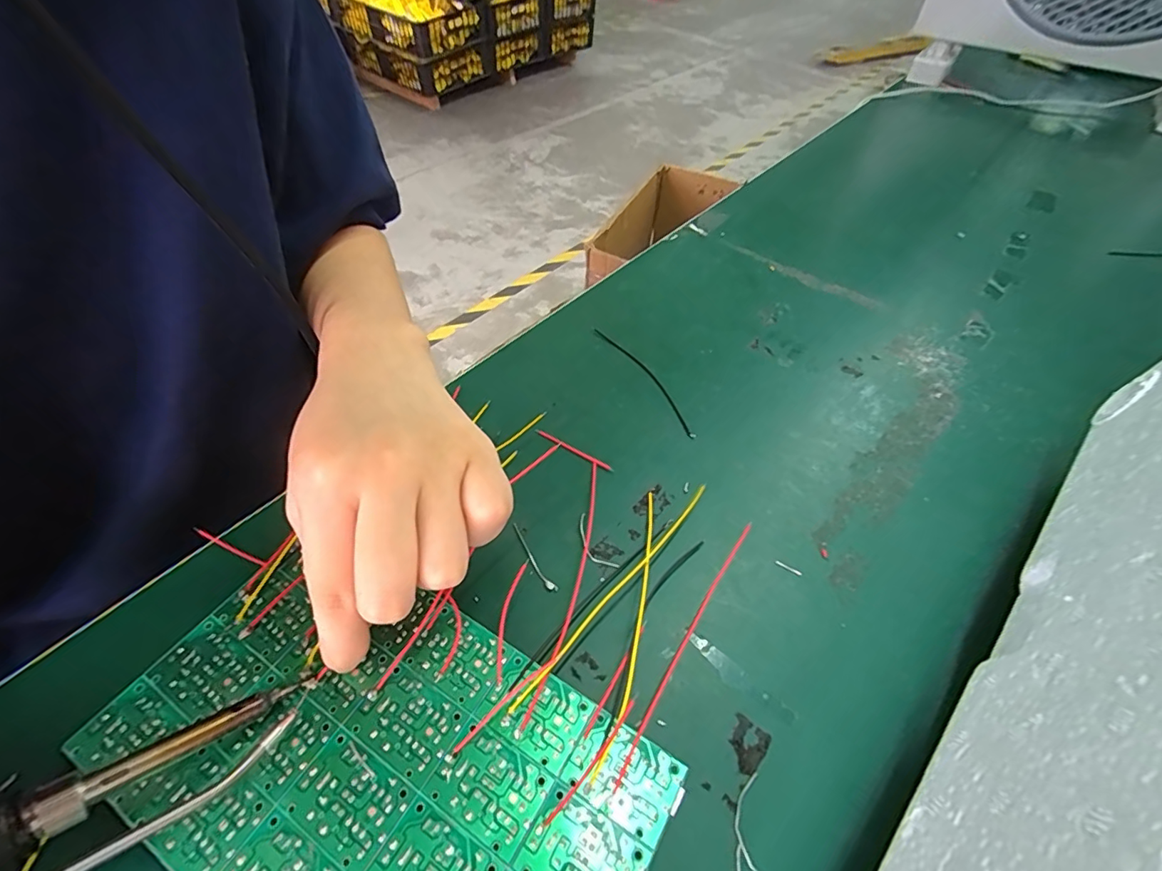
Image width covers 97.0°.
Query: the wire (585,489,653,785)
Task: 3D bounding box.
[{"bbox_3d":[0.022,0.071,0.206,0.009,0.018,0.124,13,51,8],"label":"wire"}]

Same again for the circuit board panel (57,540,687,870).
[{"bbox_3d":[-0.065,0.105,0.166,0.171,0.004,0.101,27,54,18],"label":"circuit board panel"}]

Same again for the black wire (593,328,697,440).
[{"bbox_3d":[0.039,-0.036,0.307,0.011,0.004,0.105,-22,54,-20],"label":"black wire"}]

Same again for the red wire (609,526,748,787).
[{"bbox_3d":[0.044,0.078,0.204,0.004,0.014,0.125,28,54,19],"label":"red wire"}]

